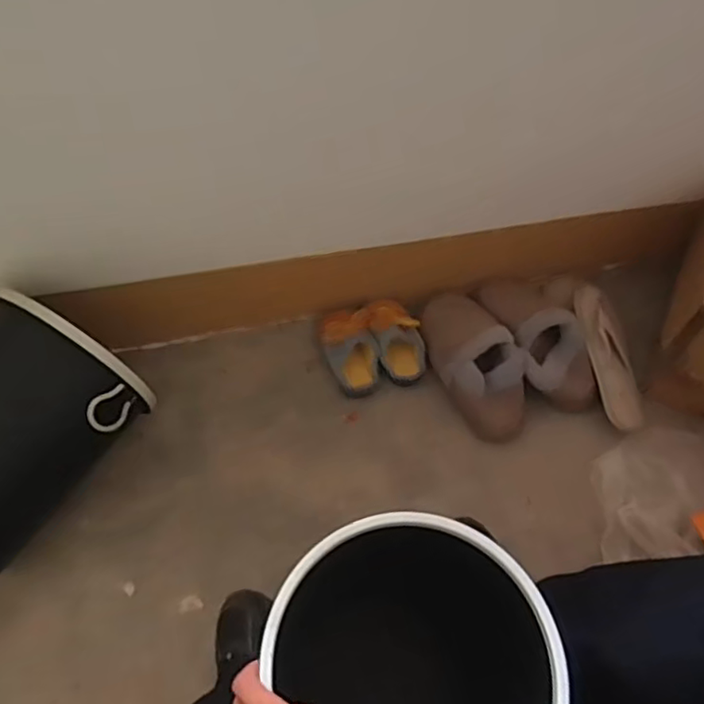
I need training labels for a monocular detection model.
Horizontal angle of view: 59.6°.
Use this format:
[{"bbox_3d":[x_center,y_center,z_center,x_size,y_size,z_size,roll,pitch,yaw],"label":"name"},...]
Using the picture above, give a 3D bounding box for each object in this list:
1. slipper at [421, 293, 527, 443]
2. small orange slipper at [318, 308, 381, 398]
[{"bbox_3d":[0.203,0.009,0.981,0.109,0.081,0.251,-19,61,-14],"label":"slipper"},{"bbox_3d":[-0.001,0.002,1.002,0.083,0.052,0.140,-14,60,-10],"label":"small orange slipper"}]

